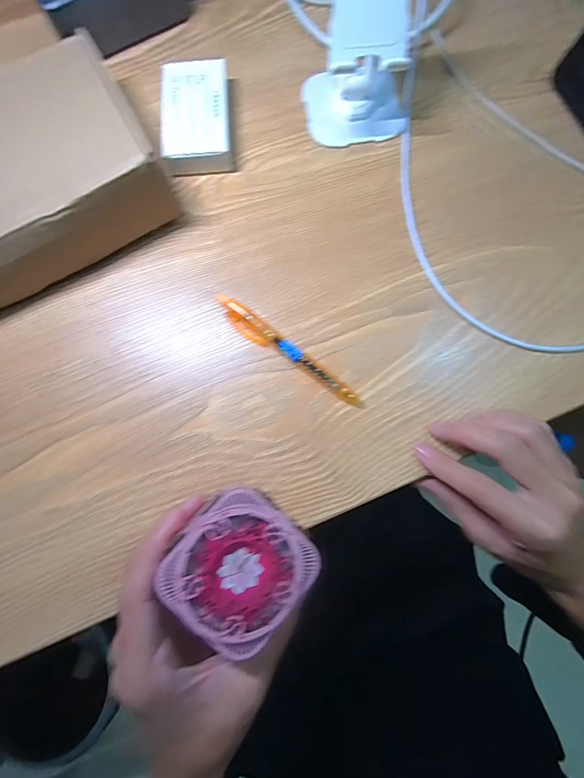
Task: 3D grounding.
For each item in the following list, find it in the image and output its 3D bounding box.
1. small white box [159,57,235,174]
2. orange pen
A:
[{"bbox_3d":[-0.086,-0.249,0.314,0.059,0.022,0.106,-5,78,0],"label":"small white box"},{"bbox_3d":[-0.006,-0.030,0.269,0.142,0.011,0.015,38,81,8],"label":"orange pen"}]

